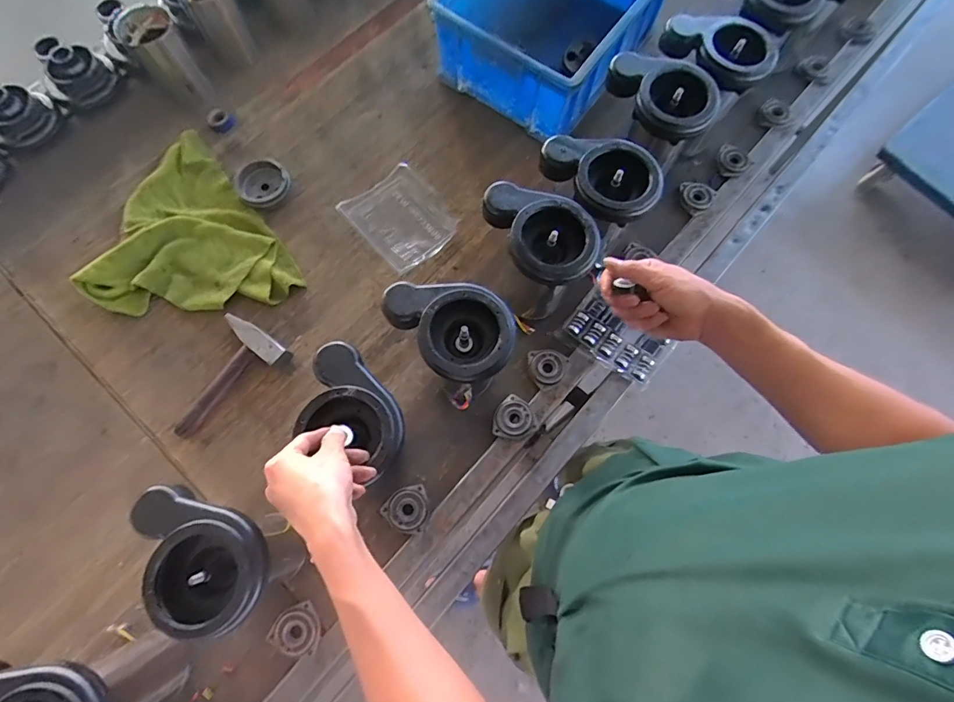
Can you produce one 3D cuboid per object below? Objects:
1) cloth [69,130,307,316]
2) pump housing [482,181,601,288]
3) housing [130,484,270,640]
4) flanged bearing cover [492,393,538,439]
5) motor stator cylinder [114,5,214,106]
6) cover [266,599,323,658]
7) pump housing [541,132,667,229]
[{"bbox_3d":[-0.510,-0.179,0.754,0.293,0.033,0.376,-35,77,-10],"label":"cloth"},{"bbox_3d":[0.081,-0.150,0.604,0.163,0.055,0.122,15,74,4],"label":"pump housing"},{"bbox_3d":[-0.301,0.224,0.479,0.149,0.047,0.118,19,74,5],"label":"housing"},{"bbox_3d":[0.059,0.101,0.687,0.064,0.026,0.066,13,74,3],"label":"flanged bearing cover"},{"bbox_3d":[-0.559,-0.527,0.805,0.093,0.121,0.082,-35,77,-10],"label":"motor stator cylinder"},{"bbox_3d":[-0.237,0.374,0.605,0.065,0.019,0.063,33,76,8],"label":"cover"},{"bbox_3d":[0.170,-0.243,0.627,0.172,0.045,0.114,24,75,6],"label":"pump housing"}]

